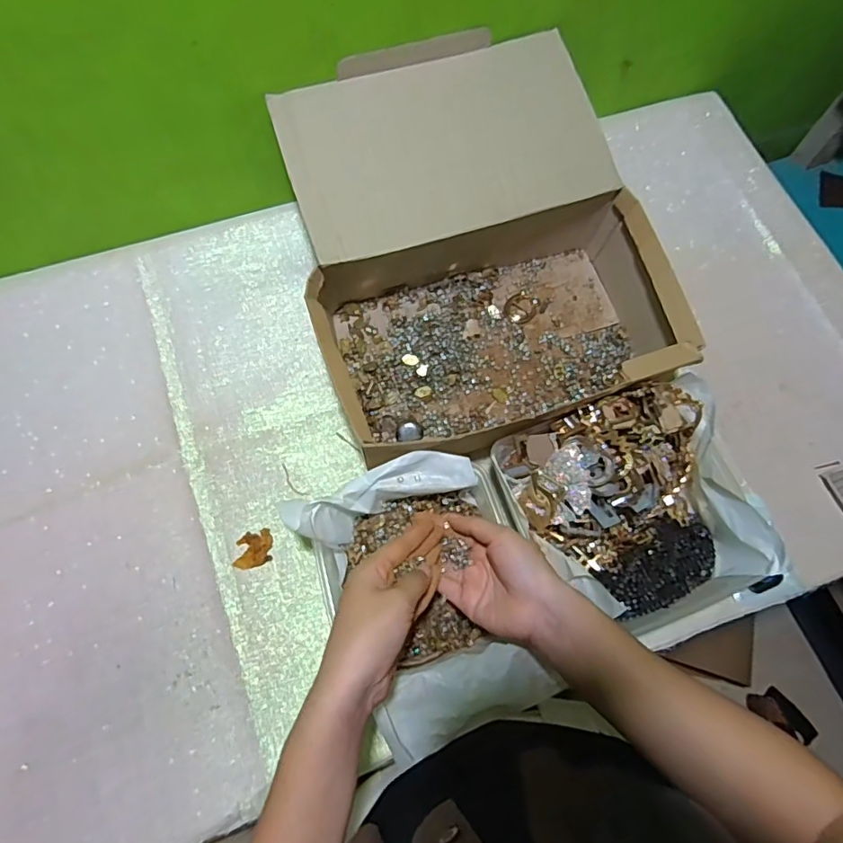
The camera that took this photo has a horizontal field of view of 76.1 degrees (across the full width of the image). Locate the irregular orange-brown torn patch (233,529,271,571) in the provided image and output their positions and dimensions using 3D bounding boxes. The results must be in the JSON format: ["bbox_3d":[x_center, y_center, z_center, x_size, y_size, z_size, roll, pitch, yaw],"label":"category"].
[{"bbox_3d":[-0.163,0.124,0.521,0.036,0.004,0.034,-10,72,-5],"label":"irregular orange-brown torn patch"}]

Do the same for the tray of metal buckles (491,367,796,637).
[{"bbox_3d":[0.196,0.088,0.497,0.213,0.084,0.212,-18,73,-8],"label":"tray of metal buckles"}]

